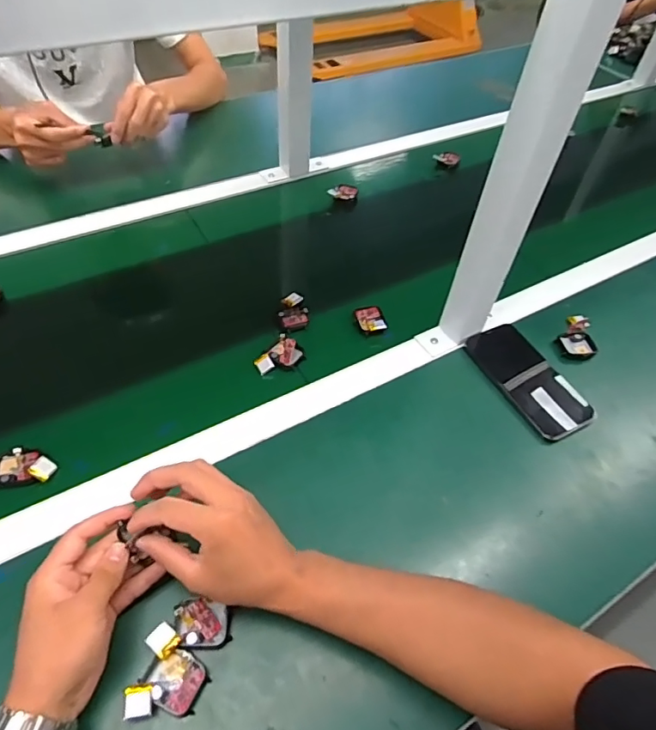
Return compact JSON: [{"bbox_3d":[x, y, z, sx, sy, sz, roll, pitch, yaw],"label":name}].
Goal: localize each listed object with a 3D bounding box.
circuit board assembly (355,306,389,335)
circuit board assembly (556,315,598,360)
[{"bbox_3d":[0.057,-0.059,0.649,0.035,0.009,0.052,-14,47,-6],"label":"circuit board assembly"},{"bbox_3d":[0.324,-0.040,0.649,0.045,0.016,0.072,3,50,-3],"label":"circuit board assembly"}]

